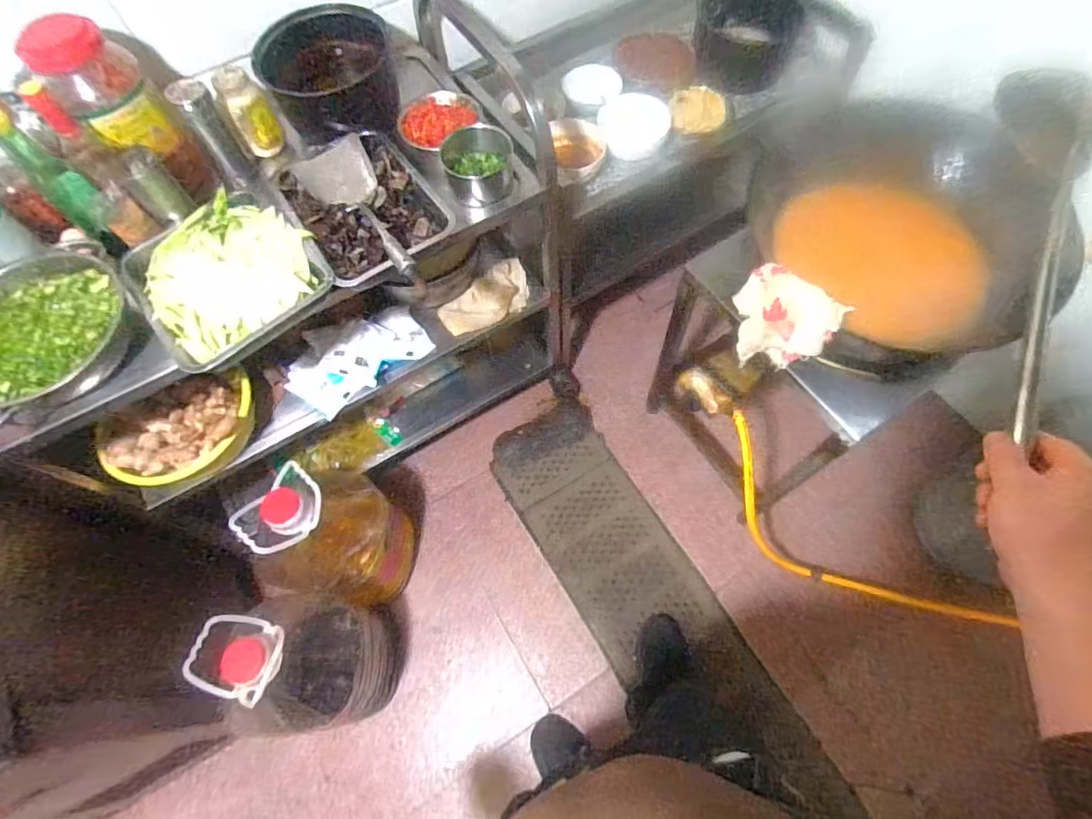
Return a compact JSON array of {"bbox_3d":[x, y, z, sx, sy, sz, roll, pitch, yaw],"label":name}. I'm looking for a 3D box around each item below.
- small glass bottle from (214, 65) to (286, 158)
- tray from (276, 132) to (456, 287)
[{"bbox_3d":[-0.508,-0.513,0.924,0.074,0.126,0.077,-31,68,-12],"label":"small glass bottle"},{"bbox_3d":[-0.290,-0.326,0.865,0.199,0.053,0.296,-30,68,-12],"label":"tray"}]

